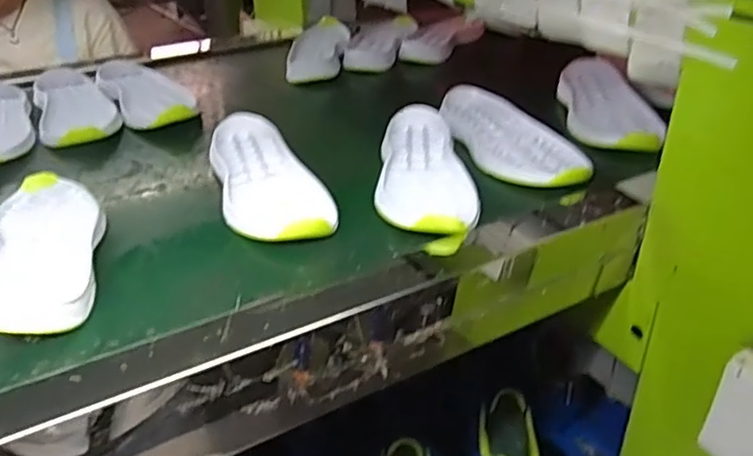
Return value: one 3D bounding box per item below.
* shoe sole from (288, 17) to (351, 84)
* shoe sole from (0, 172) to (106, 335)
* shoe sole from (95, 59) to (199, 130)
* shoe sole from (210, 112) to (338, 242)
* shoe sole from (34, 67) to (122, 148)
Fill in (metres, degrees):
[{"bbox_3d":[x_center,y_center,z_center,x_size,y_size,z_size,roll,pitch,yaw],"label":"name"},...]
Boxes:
[{"bbox_3d":[-0.081,-0.266,0.947,0.073,0.037,0.217,1,32,5],"label":"shoe sole"},{"bbox_3d":[-0.261,0.009,0.500,0.084,0.030,0.228,-16,35,-21],"label":"shoe sole"},{"bbox_3d":[-0.292,-0.168,0.797,0.084,0.031,0.231,-21,36,-27],"label":"shoe sole"},{"bbox_3d":[-0.105,-0.048,0.584,0.082,0.028,0.230,-15,34,-19],"label":"shoe sole"},{"bbox_3d":[-0.363,-0.149,0.767,0.082,0.030,0.223,-16,34,-20],"label":"shoe sole"}]

